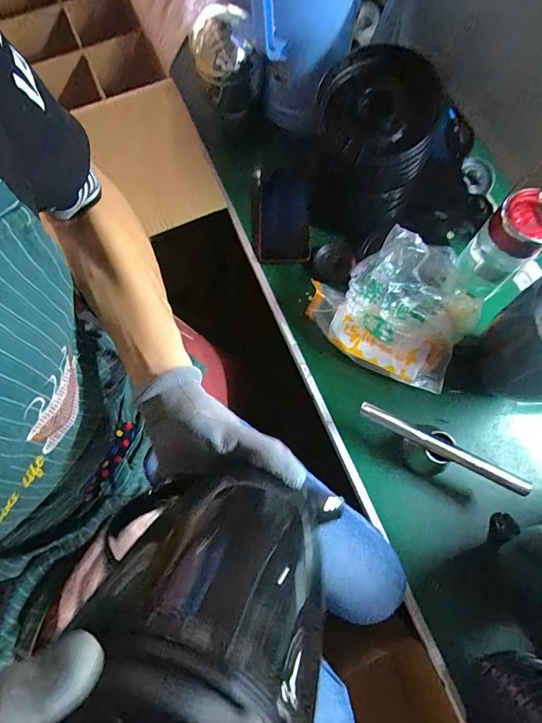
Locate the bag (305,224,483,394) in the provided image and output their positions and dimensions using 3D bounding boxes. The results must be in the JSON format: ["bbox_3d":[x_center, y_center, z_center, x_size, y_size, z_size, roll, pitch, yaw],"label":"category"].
[{"bbox_3d":[0.160,-0.080,0.524,0.204,0.106,0.165,22,74,7],"label":"bag"}]

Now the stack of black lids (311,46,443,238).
[{"bbox_3d":[0.132,-0.285,0.569,0.142,0.191,0.141,10,73,3],"label":"stack of black lids"}]

